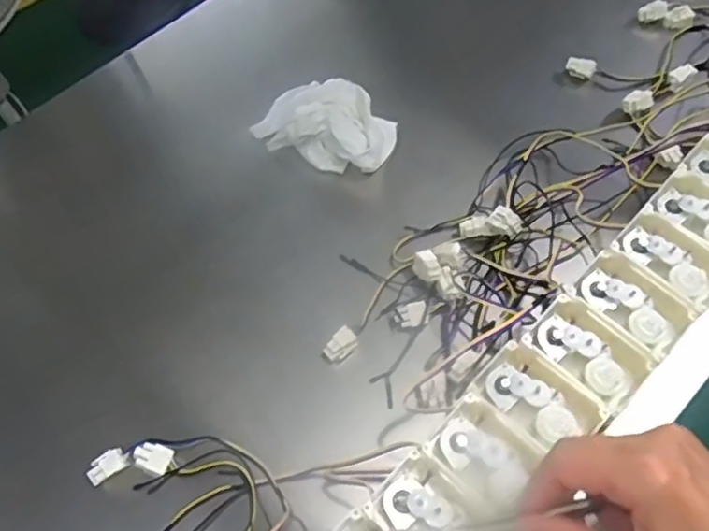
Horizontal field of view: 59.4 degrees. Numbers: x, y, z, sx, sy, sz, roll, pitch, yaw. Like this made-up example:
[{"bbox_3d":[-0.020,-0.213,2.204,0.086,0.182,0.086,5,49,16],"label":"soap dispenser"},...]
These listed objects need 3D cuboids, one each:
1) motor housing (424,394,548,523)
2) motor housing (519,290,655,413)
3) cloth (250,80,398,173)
[{"bbox_3d":[0.083,0.121,0.398,0.065,0.024,0.050,38,68,24],"label":"motor housing"},{"bbox_3d":[0.161,0.064,0.433,0.075,0.033,0.049,38,68,24],"label":"motor housing"},{"bbox_3d":[-0.035,-0.175,0.738,0.173,0.048,0.106,22,62,17],"label":"cloth"}]

